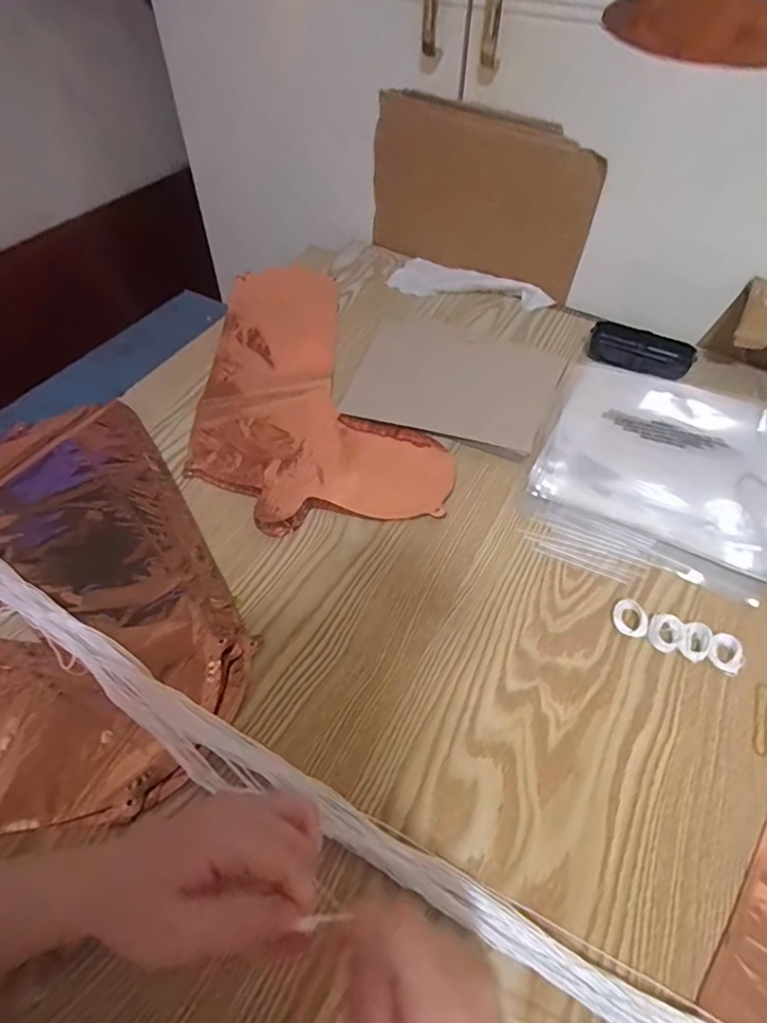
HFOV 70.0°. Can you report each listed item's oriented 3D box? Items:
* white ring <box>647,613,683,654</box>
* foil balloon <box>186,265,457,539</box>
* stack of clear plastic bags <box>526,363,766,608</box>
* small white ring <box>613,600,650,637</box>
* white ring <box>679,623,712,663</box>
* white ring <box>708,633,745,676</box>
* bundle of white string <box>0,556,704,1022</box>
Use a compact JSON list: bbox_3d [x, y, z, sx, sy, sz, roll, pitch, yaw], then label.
[{"bbox_3d":[0.209,0.090,0.407,0.023,0.009,0.028,34,57,22],"label":"white ring"},{"bbox_3d":[-0.082,-0.155,0.591,0.229,0.014,0.425,-6,52,-8],"label":"foil balloon"},{"bbox_3d":[0.266,-0.048,0.515,0.218,0.016,0.228,26,55,18],"label":"stack of clear plastic bags"},{"bbox_3d":[0.186,0.080,0.413,0.023,0.008,0.028,-1,51,-3],"label":"small white ring"},{"bbox_3d":[0.228,0.096,0.400,0.025,0.014,0.021,-31,59,-25],"label":"white ring"},{"bbox_3d":[0.249,0.103,0.398,0.026,0.008,0.024,1,51,-2],"label":"white ring"},{"bbox_3d":[-0.027,0.181,0.327,0.771,0.017,0.044,25,54,17],"label":"bundle of white string"}]

